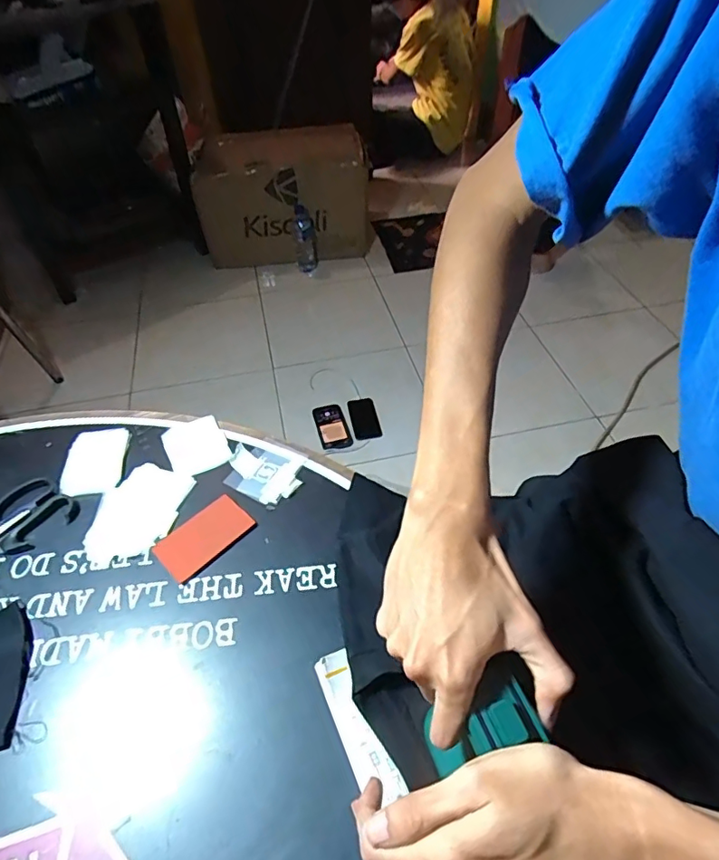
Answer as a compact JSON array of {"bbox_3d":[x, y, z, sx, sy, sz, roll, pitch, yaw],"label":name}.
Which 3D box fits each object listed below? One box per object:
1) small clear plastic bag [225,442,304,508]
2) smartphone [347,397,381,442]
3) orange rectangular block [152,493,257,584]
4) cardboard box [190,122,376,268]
[{"bbox_3d":[-0.102,0.048,0.534,0.083,0.005,0.060,13,51,14],"label":"small clear plastic bag"},{"bbox_3d":[0.012,-0.030,1.323,0.069,0.008,0.141,-9,49,-6],"label":"smartphone"},{"bbox_3d":[-0.147,0.099,0.483,0.085,0.006,0.052,-37,57,-26],"label":"orange rectangular block"},{"bbox_3d":[-0.247,-0.776,1.693,0.552,0.303,0.274,-12,49,-8],"label":"cardboard box"}]

